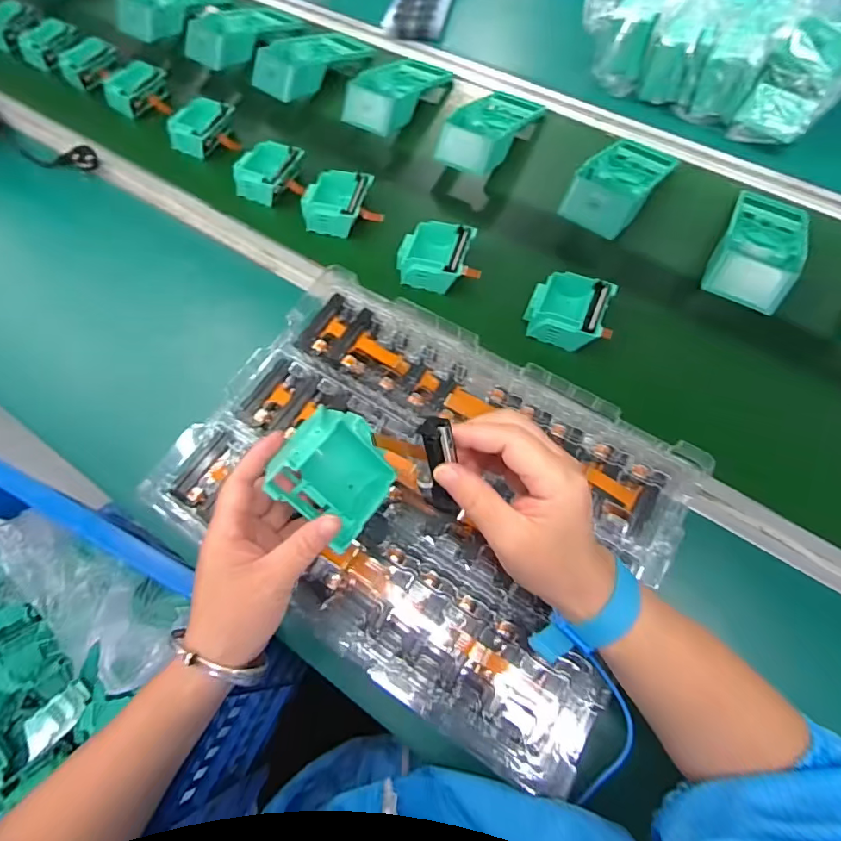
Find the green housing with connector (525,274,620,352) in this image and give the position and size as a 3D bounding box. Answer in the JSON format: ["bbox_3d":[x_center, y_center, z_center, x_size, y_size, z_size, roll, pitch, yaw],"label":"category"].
[{"bbox_3d":[0.164,-0.120,0.542,0.086,0.036,0.076,20,67,12],"label":"green housing with connector"}]

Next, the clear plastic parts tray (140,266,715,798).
[{"bbox_3d":[0.000,0.053,0.407,0.378,0.032,0.279,30,70,16],"label":"clear plastic parts tray"}]

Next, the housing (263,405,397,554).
[{"bbox_3d":[-0.064,0.035,0.348,0.045,0.077,0.072,4,52,55],"label":"housing"}]

